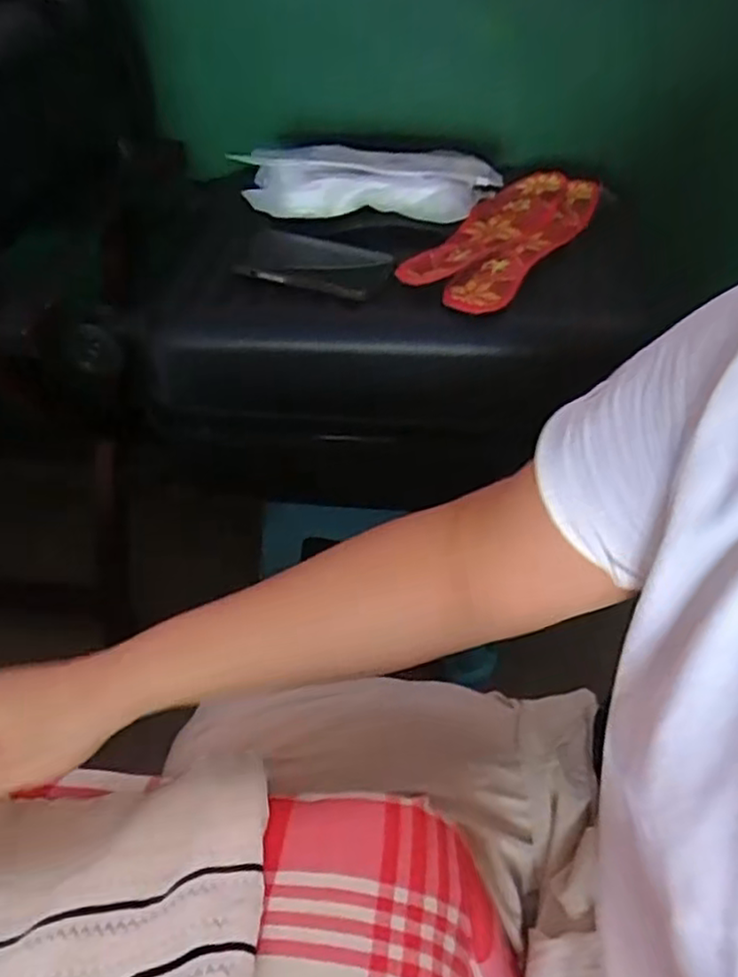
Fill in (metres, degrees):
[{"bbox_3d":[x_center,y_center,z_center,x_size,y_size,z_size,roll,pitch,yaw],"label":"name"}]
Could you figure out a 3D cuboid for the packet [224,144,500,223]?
[{"bbox_3d":[-0.003,-0.312,0.711,0.265,0.045,0.096,1,46,4],"label":"packet"}]

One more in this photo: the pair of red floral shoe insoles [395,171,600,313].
[{"bbox_3d":[0.135,-0.247,0.674,0.101,0.017,0.261,26,53,25],"label":"pair of red floral shoe insoles"}]

